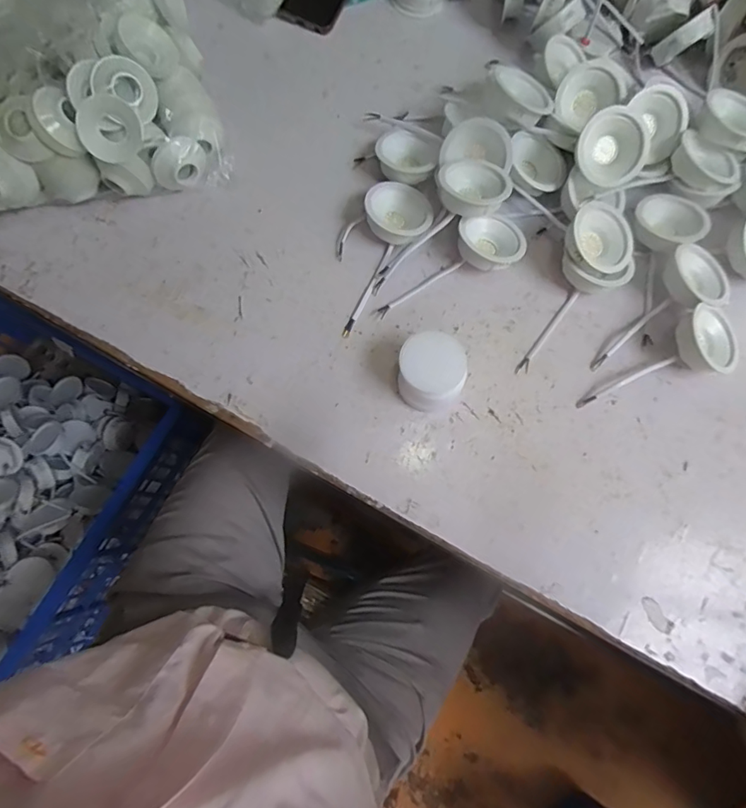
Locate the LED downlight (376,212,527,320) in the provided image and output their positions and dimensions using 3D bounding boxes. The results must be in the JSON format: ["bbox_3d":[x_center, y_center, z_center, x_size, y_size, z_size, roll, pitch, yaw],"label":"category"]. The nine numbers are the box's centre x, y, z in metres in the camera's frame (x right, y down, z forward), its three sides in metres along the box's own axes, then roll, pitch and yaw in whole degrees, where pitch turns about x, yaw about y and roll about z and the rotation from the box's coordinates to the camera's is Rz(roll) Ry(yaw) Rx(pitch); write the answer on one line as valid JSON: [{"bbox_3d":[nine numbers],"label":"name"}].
[{"bbox_3d":[0.074,-0.151,0.507,0.162,0.042,0.060,-20,78,-5],"label":"LED downlight"}]

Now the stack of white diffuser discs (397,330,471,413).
[{"bbox_3d":[0.055,-0.030,0.469,0.060,0.050,0.063,7,77,1],"label":"stack of white diffuser discs"}]

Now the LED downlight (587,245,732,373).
[{"bbox_3d":[0.282,-0.101,0.500,0.164,0.033,0.068,-30,79,-7],"label":"LED downlight"}]

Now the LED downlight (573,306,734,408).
[{"bbox_3d":[0.284,-0.034,0.480,0.168,0.036,0.068,-30,79,-7],"label":"LED downlight"}]

